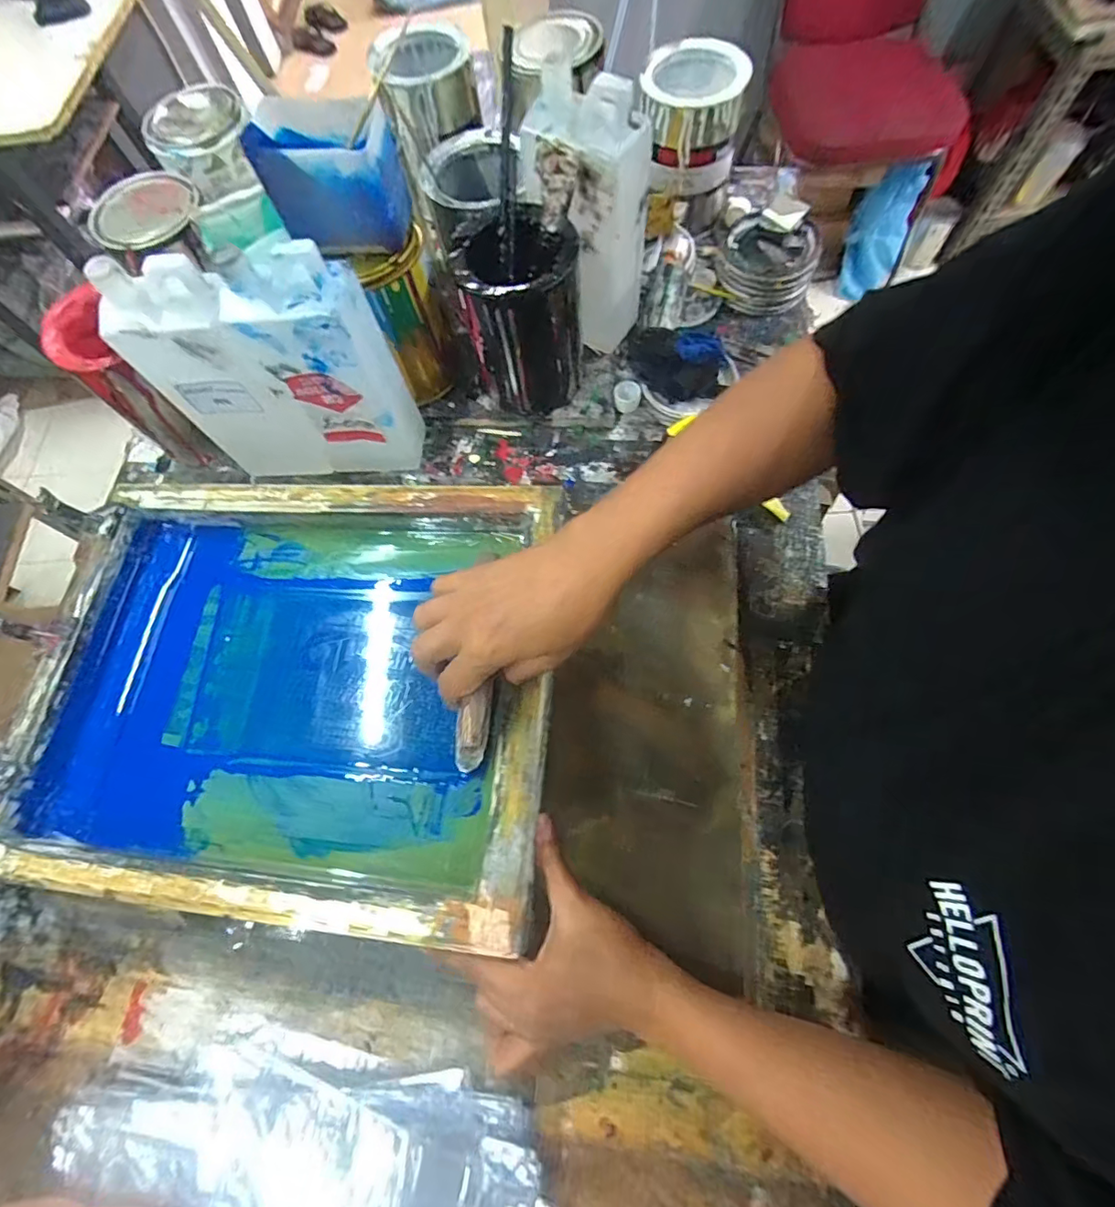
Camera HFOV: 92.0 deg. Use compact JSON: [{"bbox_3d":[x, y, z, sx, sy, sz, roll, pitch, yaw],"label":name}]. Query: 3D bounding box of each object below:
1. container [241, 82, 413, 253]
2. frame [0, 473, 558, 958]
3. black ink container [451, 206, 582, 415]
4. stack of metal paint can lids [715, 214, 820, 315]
[{"bbox_3d":[-0.172,-0.333,0.421,0.105,0.081,0.066,4,69,6],"label":"container"},{"bbox_3d":[-0.220,0.060,0.458,0.432,0.051,0.350,2,70,9],"label":"frame"},{"bbox_3d":[-0.033,-0.263,0.519,0.103,0.164,0.100,-18,68,-2],"label":"black ink container"},{"bbox_3d":[0.232,-0.374,0.599,0.098,0.053,0.097,20,72,12],"label":"stack of metal paint can lids"}]

